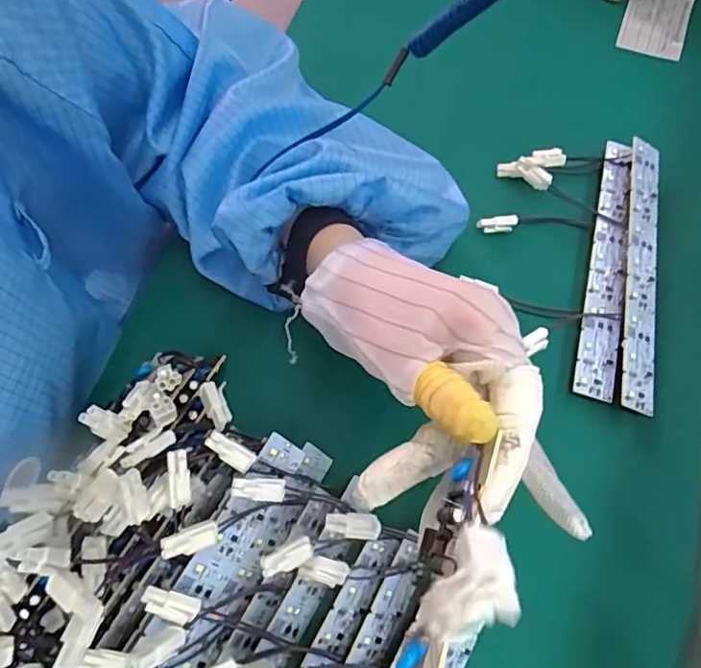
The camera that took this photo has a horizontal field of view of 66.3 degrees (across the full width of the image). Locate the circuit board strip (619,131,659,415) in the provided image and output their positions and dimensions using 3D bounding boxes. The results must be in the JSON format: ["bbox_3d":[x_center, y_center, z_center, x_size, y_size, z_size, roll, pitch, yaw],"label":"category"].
[{"bbox_3d":[0.183,-0.041,0.339,0.024,0.010,0.185,16,71,-14],"label":"circuit board strip"}]

